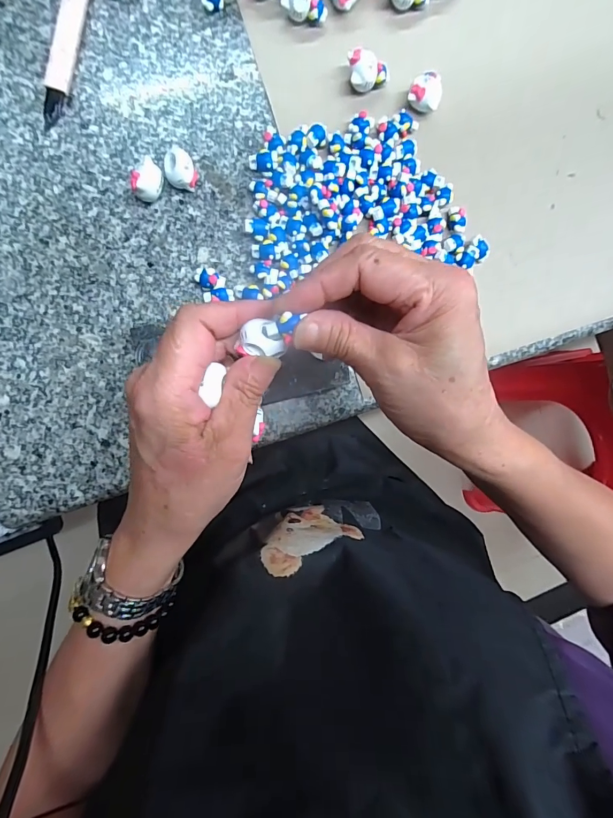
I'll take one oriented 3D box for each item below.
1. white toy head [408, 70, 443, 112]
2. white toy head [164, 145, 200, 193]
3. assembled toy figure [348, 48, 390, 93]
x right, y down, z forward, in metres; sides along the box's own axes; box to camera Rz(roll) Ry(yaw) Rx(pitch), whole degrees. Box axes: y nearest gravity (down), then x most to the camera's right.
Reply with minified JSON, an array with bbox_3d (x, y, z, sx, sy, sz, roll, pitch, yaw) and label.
[{"bbox_3d":[0.098,-0.260,0.323,0.026,0.014,0.027,0,89,-7],"label":"white toy head"},{"bbox_3d":[-0.093,-0.177,0.294,0.022,0.022,0.023,0,89,-7],"label":"white toy head"},{"bbox_3d":[0.050,-0.271,0.317,0.033,0.018,0.024,-8,90,-7],"label":"assembled toy figure"}]

